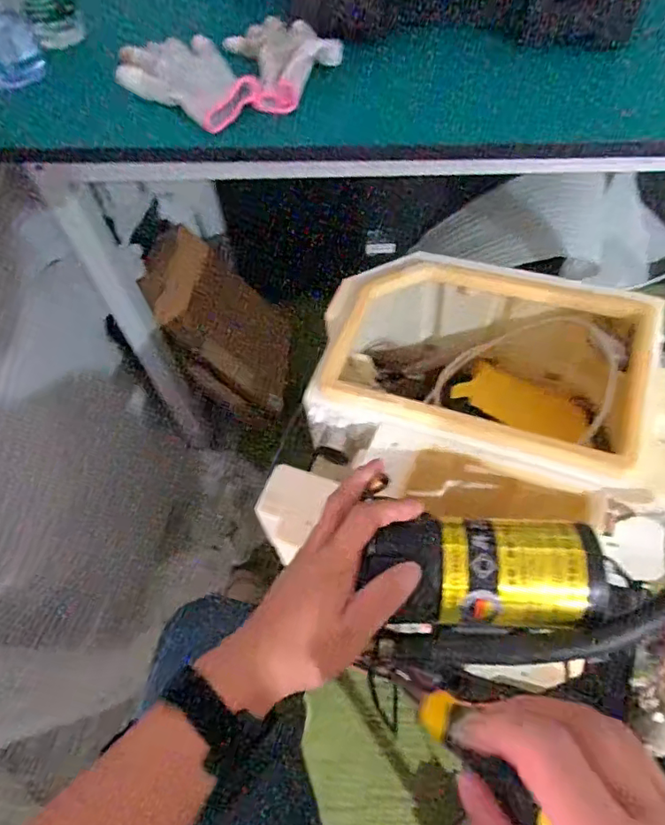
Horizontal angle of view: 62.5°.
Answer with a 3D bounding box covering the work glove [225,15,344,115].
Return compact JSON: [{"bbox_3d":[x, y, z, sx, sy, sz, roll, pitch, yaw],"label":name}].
[{"bbox_3d":[-0.050,-0.387,0.588,0.108,0.032,0.167,-17,58,-7],"label":"work glove"}]

